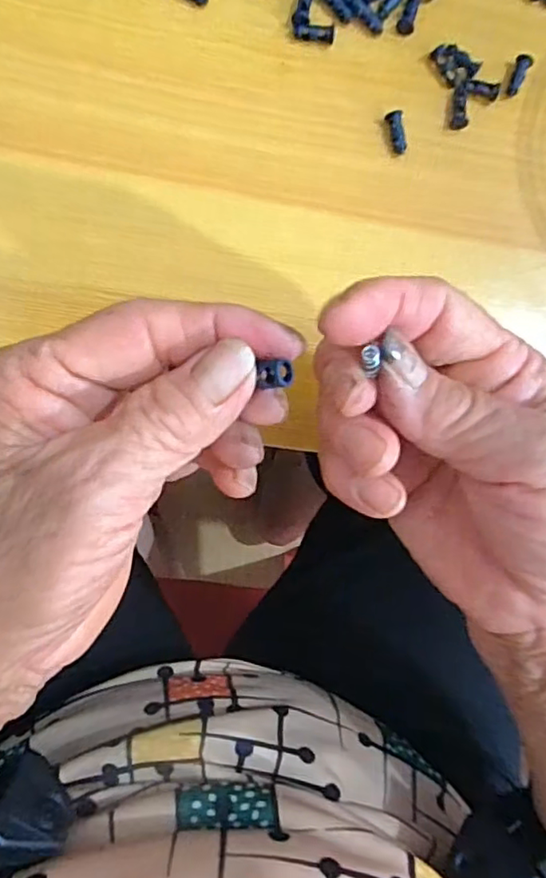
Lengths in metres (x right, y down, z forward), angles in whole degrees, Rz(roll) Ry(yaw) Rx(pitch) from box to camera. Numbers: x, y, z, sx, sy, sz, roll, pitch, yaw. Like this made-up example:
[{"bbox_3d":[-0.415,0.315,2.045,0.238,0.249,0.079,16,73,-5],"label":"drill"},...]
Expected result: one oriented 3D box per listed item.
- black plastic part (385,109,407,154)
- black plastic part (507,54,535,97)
[{"bbox_3d":[0.052,-0.129,0.243,0.006,0.005,0.016,-19,95,-8],"label":"black plastic part"},{"bbox_3d":[0.108,-0.158,0.252,0.006,0.005,0.017,16,89,-9],"label":"black plastic part"}]

